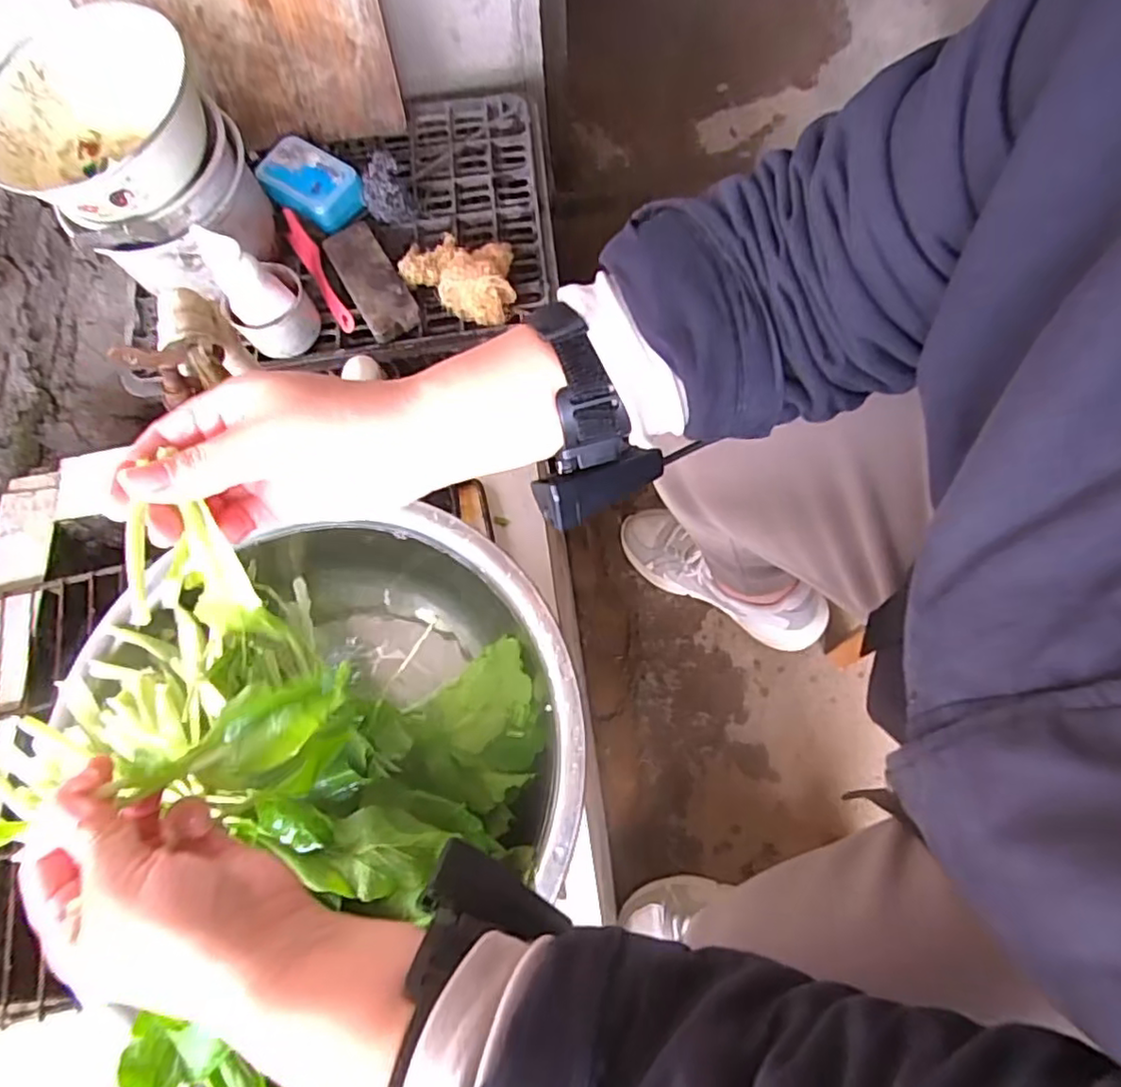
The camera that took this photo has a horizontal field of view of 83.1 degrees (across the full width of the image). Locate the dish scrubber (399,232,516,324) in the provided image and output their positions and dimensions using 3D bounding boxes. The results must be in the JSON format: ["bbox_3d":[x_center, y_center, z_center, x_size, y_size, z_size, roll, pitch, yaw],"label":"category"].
[{"bbox_3d":[-0.101,-0.296,0.685,0.136,0.055,0.090,29,74,12],"label":"dish scrubber"}]

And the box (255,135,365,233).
[{"bbox_3d":[-0.284,-0.406,0.723,0.118,0.038,0.077,29,81,5],"label":"box"}]

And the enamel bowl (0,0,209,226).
[{"bbox_3d":[-0.418,-0.381,0.581,0.179,0.081,0.184,-1,71,2],"label":"enamel bowl"}]

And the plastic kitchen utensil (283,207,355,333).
[{"bbox_3d":[-0.270,-0.305,0.706,0.024,0.034,0.160,-31,72,-8],"label":"plastic kitchen utensil"}]

